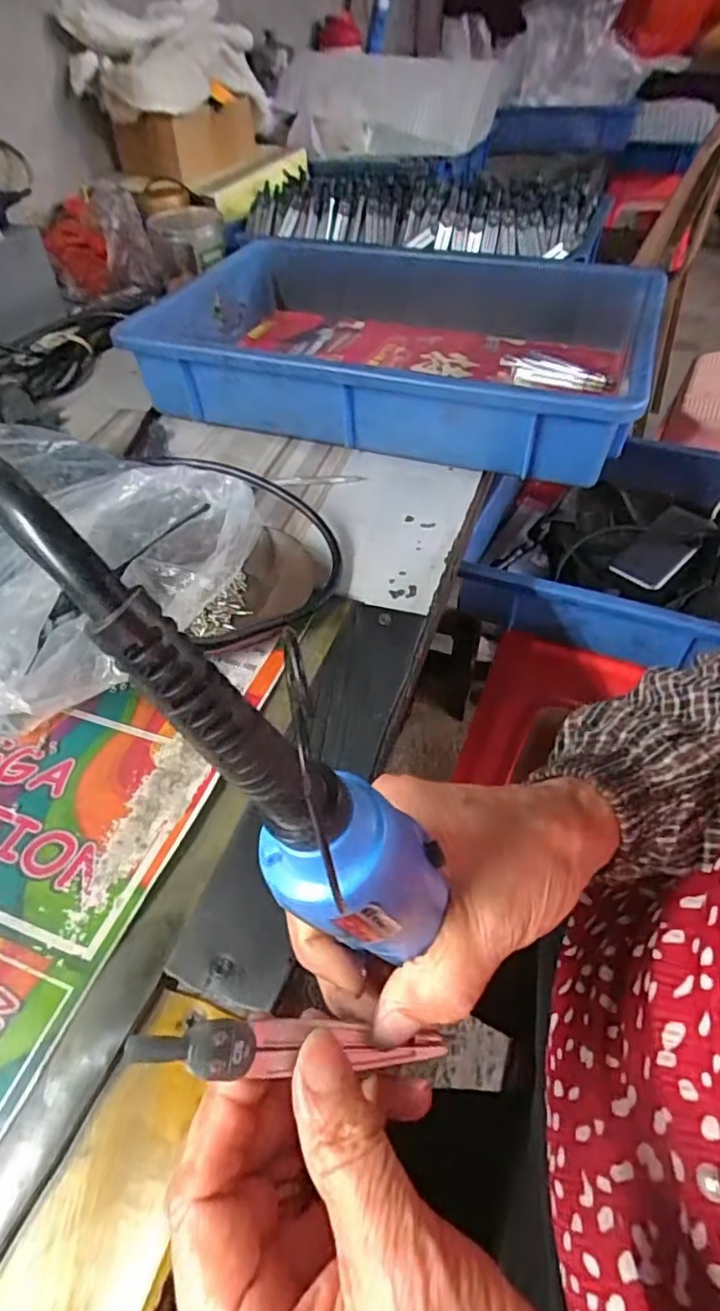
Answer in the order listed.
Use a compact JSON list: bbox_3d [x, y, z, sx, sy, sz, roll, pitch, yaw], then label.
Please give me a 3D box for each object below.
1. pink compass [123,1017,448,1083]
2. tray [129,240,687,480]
[{"bbox_3d":[-0.016,0.116,0.179,0.103,0.008,0.012,21,41,-27],"label":"pink compass"},{"bbox_3d":[0.030,-0.311,0.594,0.449,0.082,0.332,15,50,15],"label":"tray"}]

